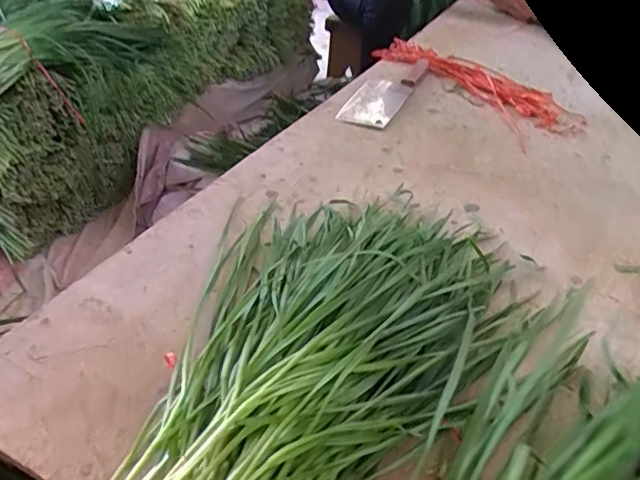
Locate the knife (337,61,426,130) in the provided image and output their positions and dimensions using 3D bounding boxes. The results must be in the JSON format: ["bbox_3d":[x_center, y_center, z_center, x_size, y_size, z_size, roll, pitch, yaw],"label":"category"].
[{"bbox_3d":[0.117,-0.264,0.994,0.078,0.012,0.288,17,40,16],"label":"knife"}]

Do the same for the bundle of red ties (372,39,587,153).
[{"bbox_3d":[0.281,-0.282,1.032,0.176,0.015,0.409,-17,43,-24],"label":"bundle of red ties"}]

